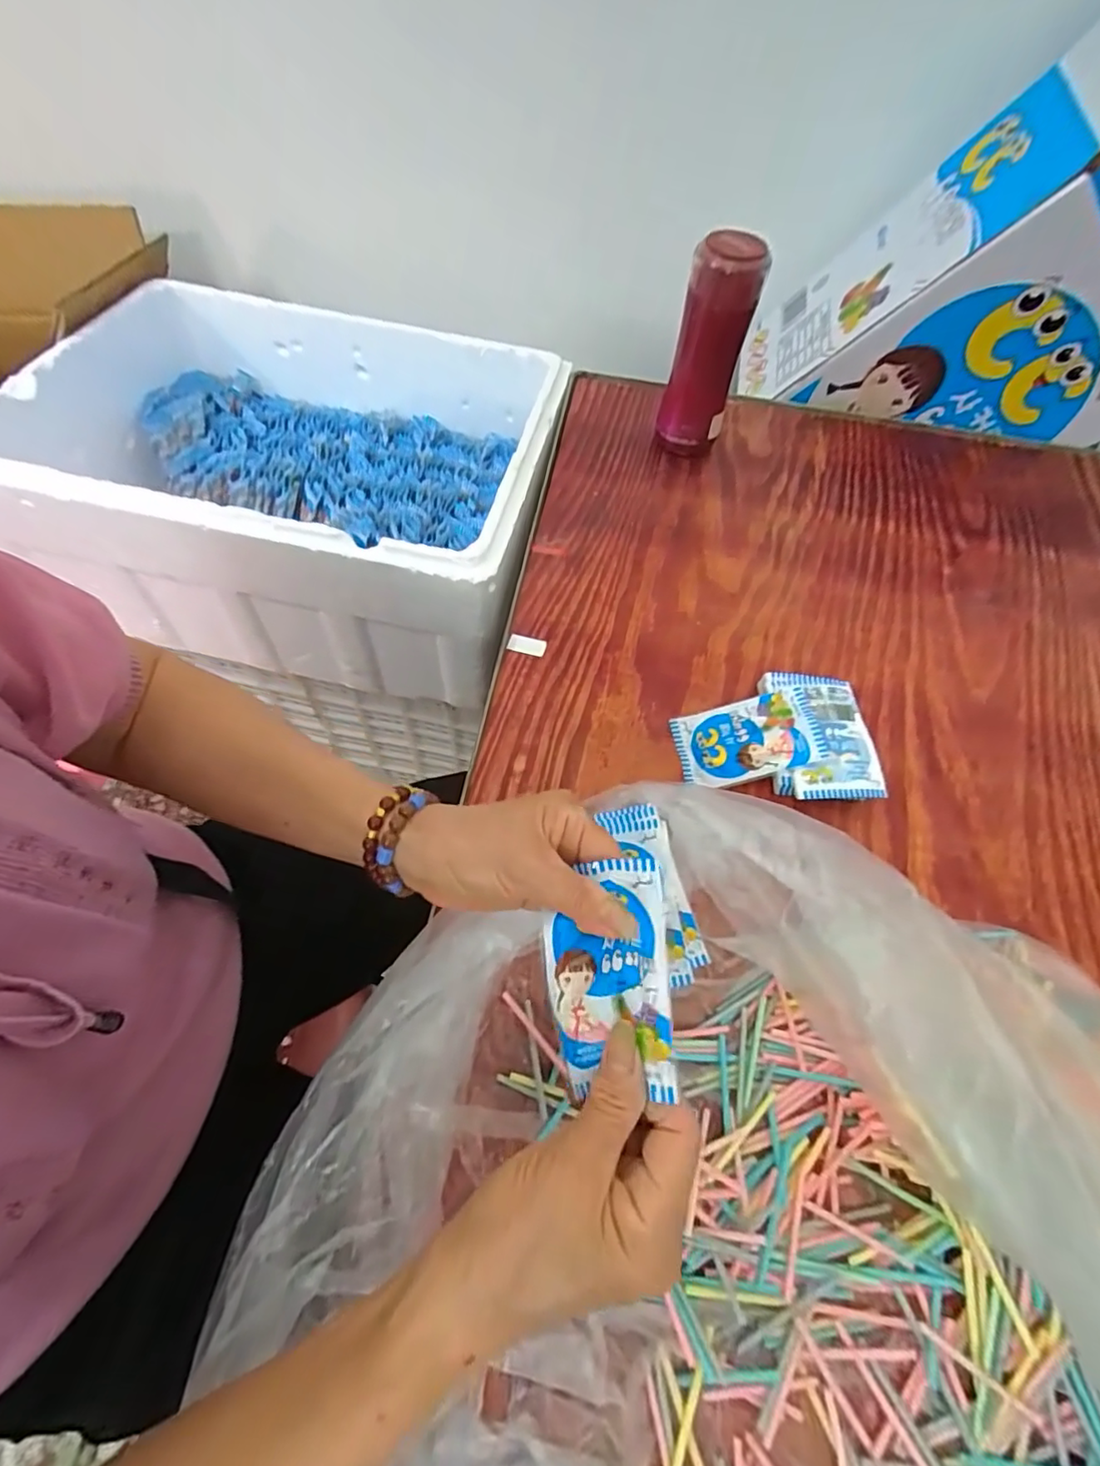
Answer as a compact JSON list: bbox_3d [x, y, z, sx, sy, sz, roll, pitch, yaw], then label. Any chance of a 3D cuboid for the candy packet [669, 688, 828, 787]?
[{"bbox_3d":[0.152,0.005,0.450,0.104,0.015,0.064,-18,60,14],"label":"candy packet"}]

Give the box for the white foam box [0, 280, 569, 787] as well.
[{"bbox_3d":[-0.317,-0.317,0.710,0.623,0.195,0.418,12,59,3],"label":"white foam box"}]

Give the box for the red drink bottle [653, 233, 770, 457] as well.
[{"bbox_3d":[0.160,-0.387,0.588,0.066,0.195,0.068,16,59,6],"label":"red drink bottle"}]

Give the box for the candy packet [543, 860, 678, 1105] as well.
[{"bbox_3d":[0.026,0.110,0.267,0.053,0.014,0.096,-10,61,18],"label":"candy packet"}]

